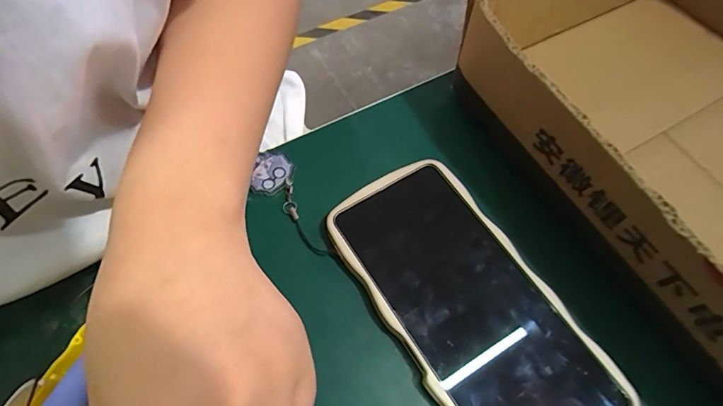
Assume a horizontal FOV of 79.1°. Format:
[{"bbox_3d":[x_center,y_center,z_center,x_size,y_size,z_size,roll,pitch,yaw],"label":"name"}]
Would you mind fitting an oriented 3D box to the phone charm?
[{"bbox_3d":[-0.045,0.001,0.257,0.027,0.004,0.077,-24,66,-13],"label":"phone charm"}]

